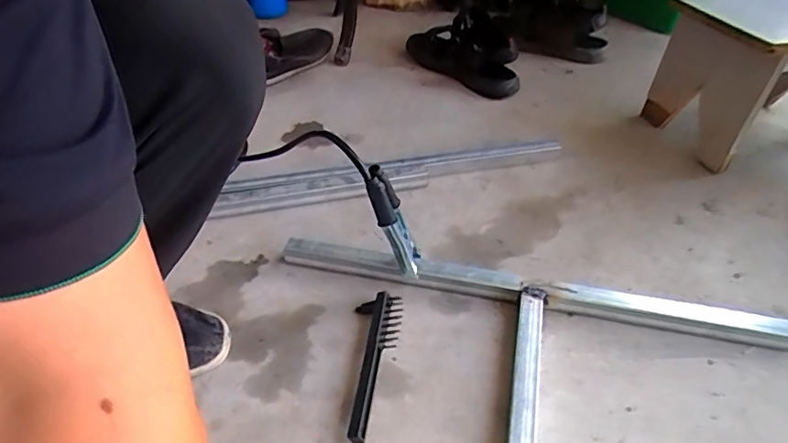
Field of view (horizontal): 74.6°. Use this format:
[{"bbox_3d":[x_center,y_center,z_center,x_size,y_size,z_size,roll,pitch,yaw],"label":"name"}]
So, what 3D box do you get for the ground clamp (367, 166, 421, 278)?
[{"bbox_3d":[0.000,0.003,0.596,0.022,0.151,0.037,-3,39,25],"label":"ground clamp"}]

